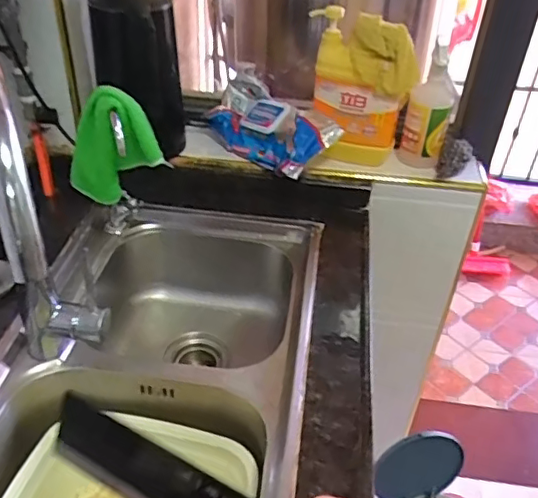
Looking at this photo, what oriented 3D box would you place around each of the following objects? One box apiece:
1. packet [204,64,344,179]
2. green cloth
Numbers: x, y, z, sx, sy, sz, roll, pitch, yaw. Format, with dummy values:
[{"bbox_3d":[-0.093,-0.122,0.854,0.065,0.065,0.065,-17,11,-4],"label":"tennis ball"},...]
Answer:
[{"bbox_3d":[0.000,-0.215,1.025,0.102,0.123,0.252,-28,47,-34],"label":"packet"},{"bbox_3d":[-0.220,-0.147,0.819,0.130,0.157,0.059,14,39,14],"label":"green cloth"}]

